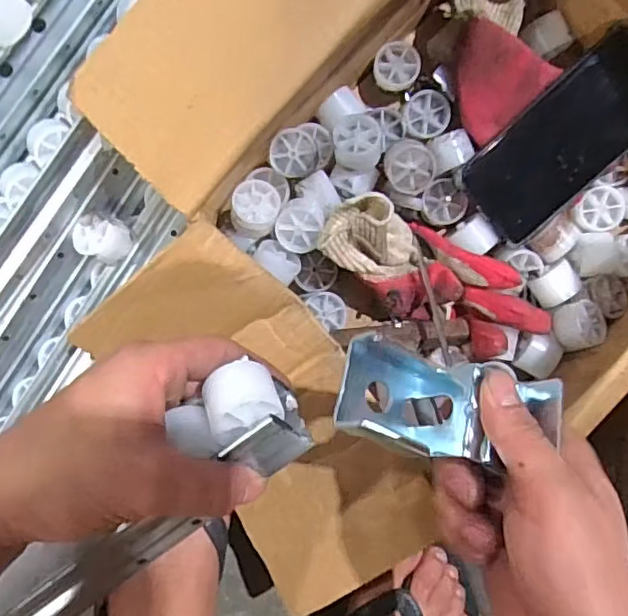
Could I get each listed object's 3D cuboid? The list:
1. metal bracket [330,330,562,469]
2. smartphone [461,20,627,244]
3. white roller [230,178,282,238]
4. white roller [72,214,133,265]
[{"bbox_3d":[0.061,0.047,0.278,0.097,0.032,0.049,13,90,-2],"label":"metal bracket"},{"bbox_3d":[0.192,-0.130,0.438,0.170,0.016,0.076,-42,92,-1],"label":"smartphone"},{"bbox_3d":[-0.042,-0.072,0.427,0.033,0.021,0.039,6,91,-2],"label":"white roller"},{"bbox_3d":[-0.151,-0.050,0.422,0.040,0.032,0.030,22,90,-2],"label":"white roller"}]

